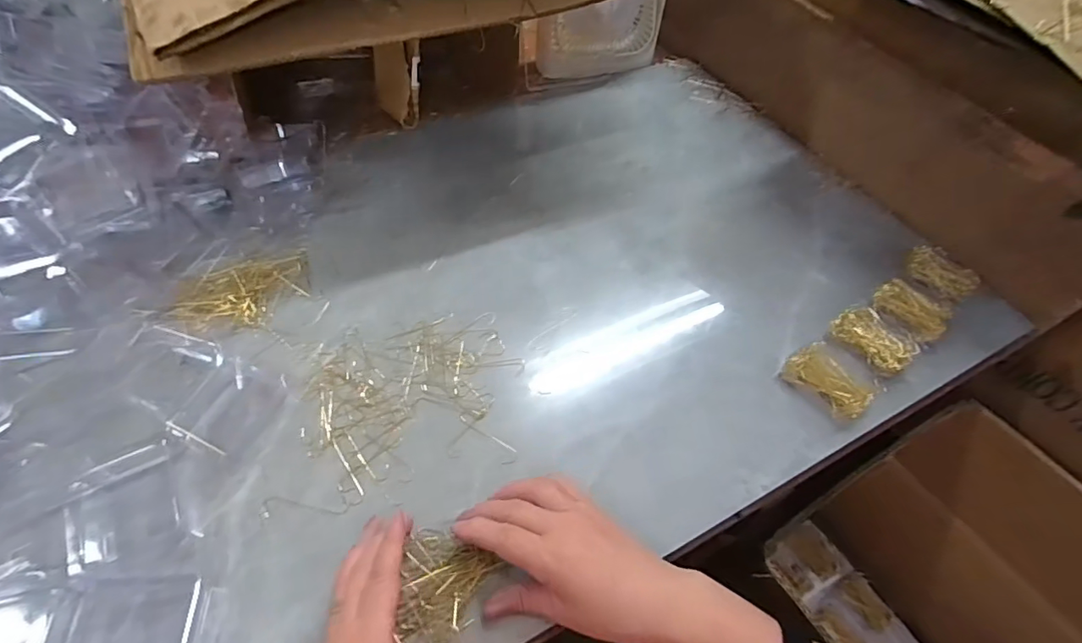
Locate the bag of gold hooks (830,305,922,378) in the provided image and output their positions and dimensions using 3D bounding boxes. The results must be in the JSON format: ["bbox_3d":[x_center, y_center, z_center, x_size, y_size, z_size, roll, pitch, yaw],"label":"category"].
[{"bbox_3d":[0.323,0.015,0.500,0.052,0.009,0.072,-22,57,-20],"label":"bag of gold hooks"}]

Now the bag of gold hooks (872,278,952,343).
[{"bbox_3d":[0.370,-0.013,0.520,0.052,0.009,0.069,-26,59,-22],"label":"bag of gold hooks"}]

